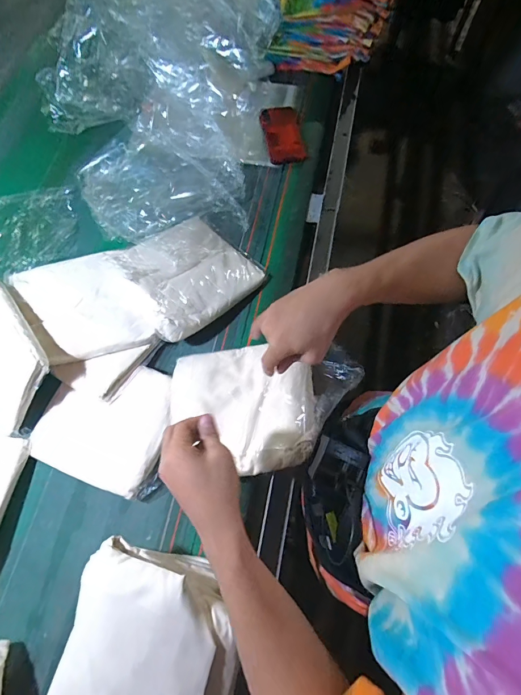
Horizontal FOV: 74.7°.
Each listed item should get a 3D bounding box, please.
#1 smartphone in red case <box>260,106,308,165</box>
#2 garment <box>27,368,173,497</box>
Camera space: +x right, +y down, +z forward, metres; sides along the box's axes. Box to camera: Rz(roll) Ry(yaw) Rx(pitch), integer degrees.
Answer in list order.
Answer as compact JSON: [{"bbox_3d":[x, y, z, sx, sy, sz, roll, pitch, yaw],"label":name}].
[{"bbox_3d":[0.052,-0.490,0.788,0.084,0.013,0.152,-11,77,-7],"label":"smartphone in red case"},{"bbox_3d":[-0.258,0.119,0.568,0.212,0.030,0.195,16,72,8],"label":"garment"}]

